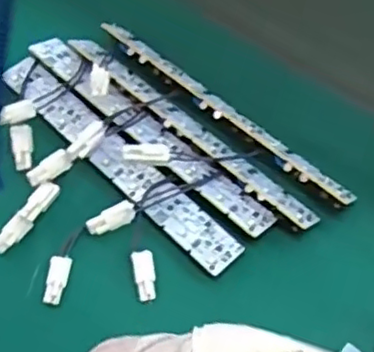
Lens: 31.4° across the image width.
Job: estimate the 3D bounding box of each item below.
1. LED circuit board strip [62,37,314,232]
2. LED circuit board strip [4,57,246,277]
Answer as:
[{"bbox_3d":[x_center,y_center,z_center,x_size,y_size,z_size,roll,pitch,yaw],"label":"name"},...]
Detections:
[{"bbox_3d":[-0.001,-0.032,0.402,0.194,0.008,0.017,39,69,19],"label":"LED circuit board strip"},{"bbox_3d":[-0.044,-0.012,0.398,0.026,0.010,0.189,-41,69,-19],"label":"LED circuit board strip"}]

